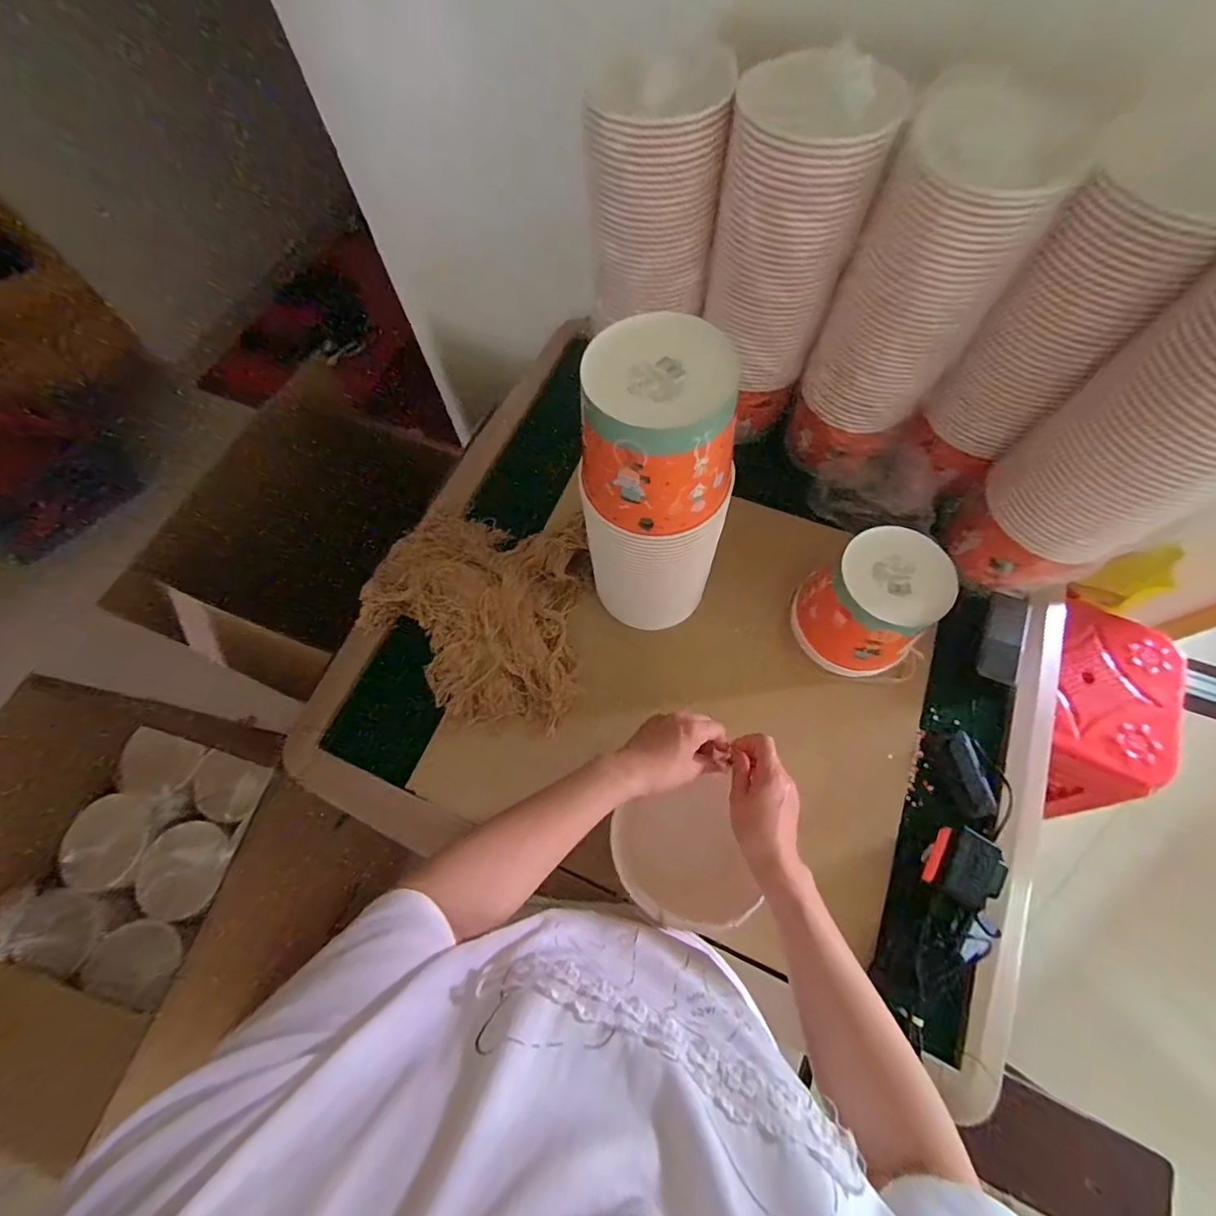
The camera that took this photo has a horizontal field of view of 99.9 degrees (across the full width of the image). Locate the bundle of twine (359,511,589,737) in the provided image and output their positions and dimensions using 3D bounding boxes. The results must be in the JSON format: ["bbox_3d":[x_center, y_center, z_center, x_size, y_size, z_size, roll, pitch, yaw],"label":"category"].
[{"bbox_3d":[-0.195,0.002,0.736,0.317,0.088,0.308,3,67,3],"label":"bundle of twine"}]

